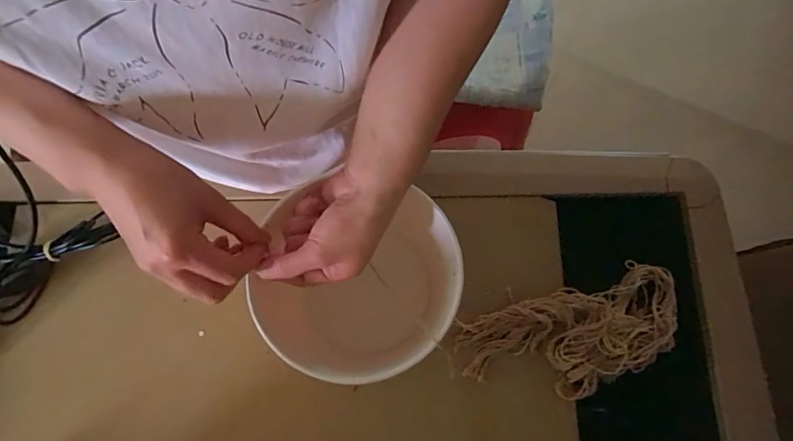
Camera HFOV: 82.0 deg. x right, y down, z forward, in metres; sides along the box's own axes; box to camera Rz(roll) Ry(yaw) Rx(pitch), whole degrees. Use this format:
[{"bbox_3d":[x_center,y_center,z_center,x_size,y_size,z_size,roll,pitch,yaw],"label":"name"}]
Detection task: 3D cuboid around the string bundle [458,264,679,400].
[{"bbox_3d":[0.179,0.113,0.442,0.229,0.041,0.102,-18,77,-3],"label":"string bundle"}]

